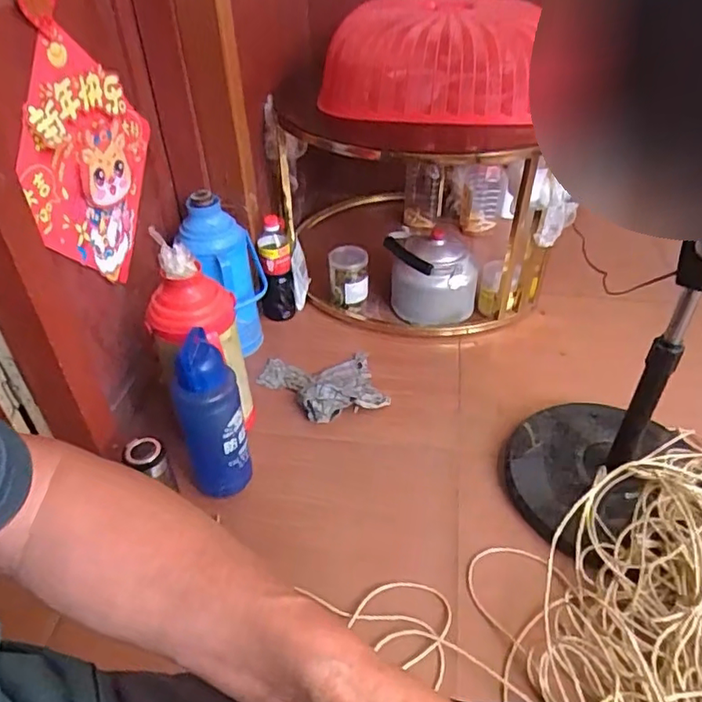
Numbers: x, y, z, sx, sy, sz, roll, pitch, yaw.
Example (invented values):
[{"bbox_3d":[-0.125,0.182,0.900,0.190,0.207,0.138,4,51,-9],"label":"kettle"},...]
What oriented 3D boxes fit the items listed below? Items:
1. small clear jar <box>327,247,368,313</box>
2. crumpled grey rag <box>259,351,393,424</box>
[{"bbox_3d":[-0.005,-0.169,1.387,0.093,0.169,0.093,-3,38,2],"label":"small clear jar"},{"bbox_3d":[-0.066,0.068,1.220,0.246,0.060,0.209,-11,41,-12],"label":"crumpled grey rag"}]

